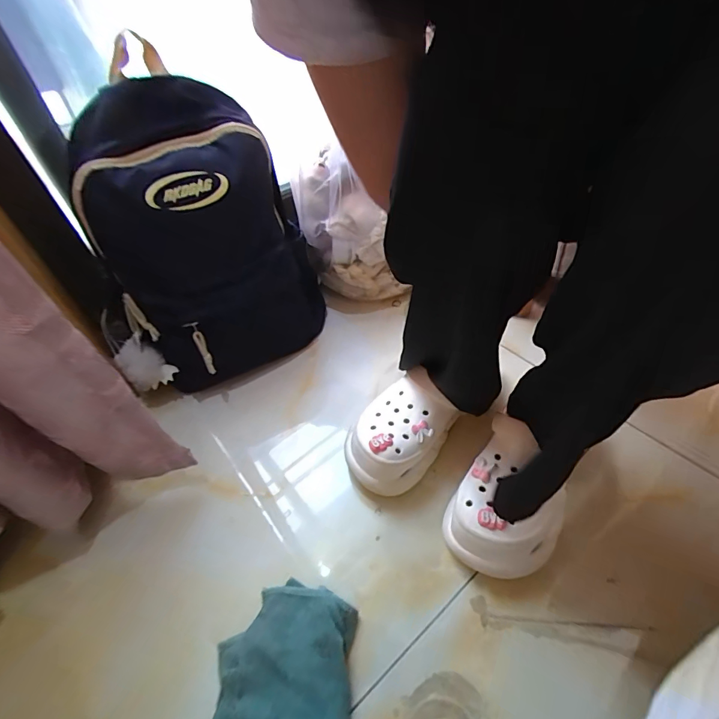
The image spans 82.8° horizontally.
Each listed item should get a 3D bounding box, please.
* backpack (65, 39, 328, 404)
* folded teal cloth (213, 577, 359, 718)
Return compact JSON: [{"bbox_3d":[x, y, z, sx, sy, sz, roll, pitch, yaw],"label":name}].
[{"bbox_3d":[-0.226,-0.178,0.570,0.269,0.432,0.150,-18,19,-16],"label":"backpack"},{"bbox_3d":[-0.070,0.298,0.367,0.124,0.031,0.163,-2,48,5],"label":"folded teal cloth"}]

